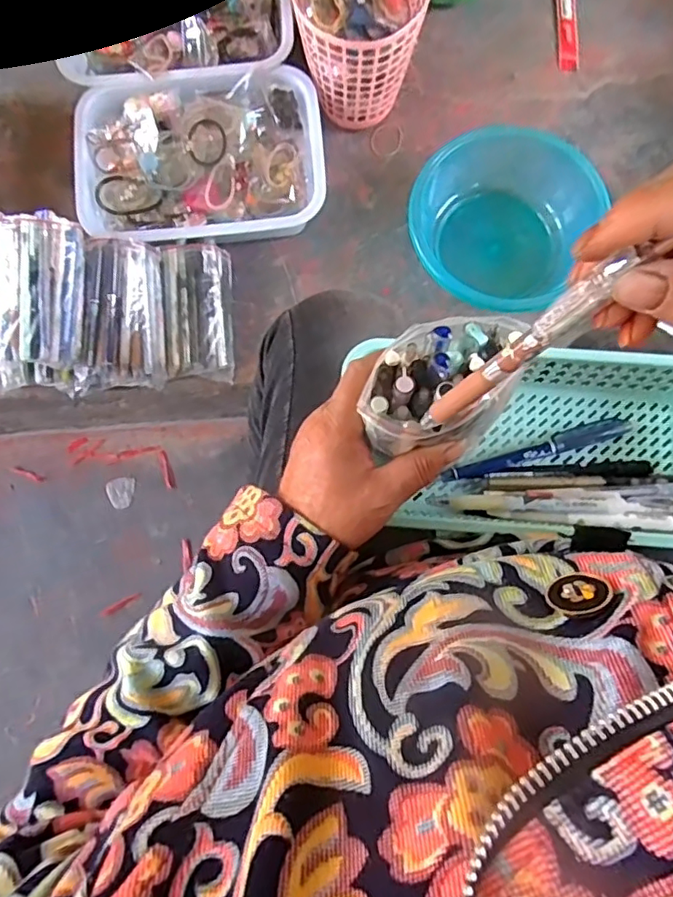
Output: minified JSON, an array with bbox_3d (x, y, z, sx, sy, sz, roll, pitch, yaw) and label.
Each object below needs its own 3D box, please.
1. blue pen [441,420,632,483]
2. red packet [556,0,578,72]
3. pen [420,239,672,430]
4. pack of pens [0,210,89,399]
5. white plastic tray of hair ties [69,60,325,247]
[{"bbox_3d":[0.147,0.001,0.414,0.142,0.014,0.015,-16,79,-5],"label":"blue pen"},{"bbox_3d":[0.317,-0.602,0.782,0.026,0.006,0.182,1,78,-1],"label":"red packet"},{"bbox_3d":[0.071,-0.037,0.225,0.011,0.124,0.010,-23,78,-32],"label":"pen"},{"bbox_3d":[-0.317,-0.147,0.605,0.093,0.059,0.195,12,109,1],"label":"pack of pens"},{"bbox_3d":[-0.163,-0.347,0.697,0.288,0.082,0.200,-12,79,-4],"label":"white plastic tray of hair ties"}]

